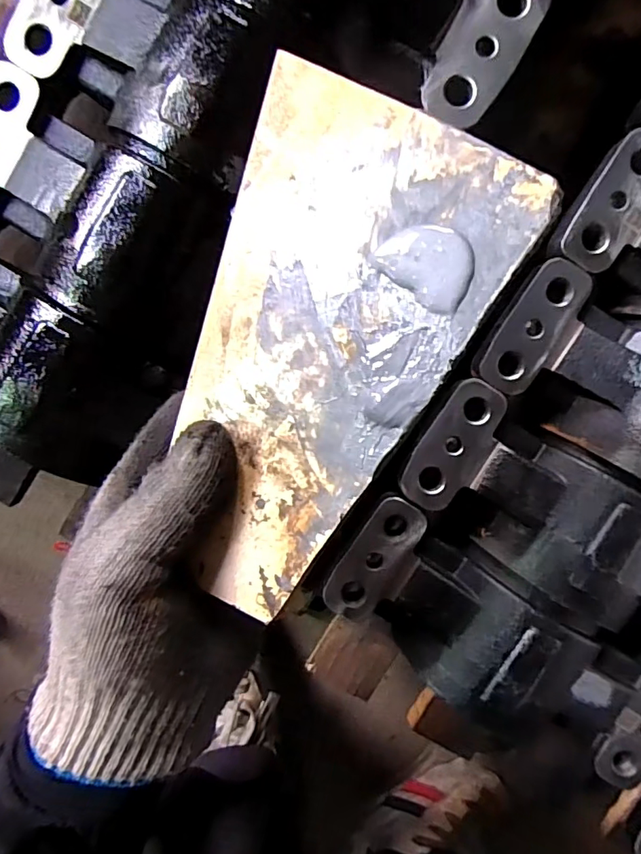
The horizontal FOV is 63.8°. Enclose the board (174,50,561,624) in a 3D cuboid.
[{"bbox_3d":[-0.012,-0.028,0.187,0.106,0.004,0.175,35,103,17],"label":"board"}]

